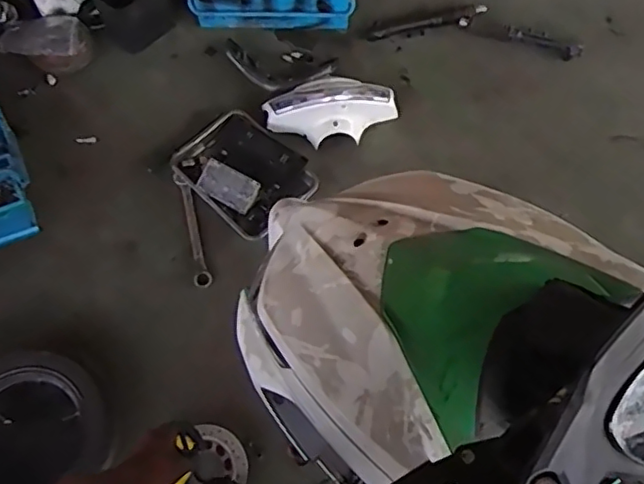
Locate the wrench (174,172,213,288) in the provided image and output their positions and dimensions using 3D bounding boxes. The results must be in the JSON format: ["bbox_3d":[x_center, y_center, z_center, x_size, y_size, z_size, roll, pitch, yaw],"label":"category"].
[{"bbox_3d":[-0.383,-0.039,1.736,0.045,0.027,0.358,-14,66,-7],"label":"wrench"}]

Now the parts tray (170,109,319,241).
[{"bbox_3d":[-0.241,-0.227,1.757,0.300,0.087,0.399,-42,70,-16],"label":"parts tray"}]

